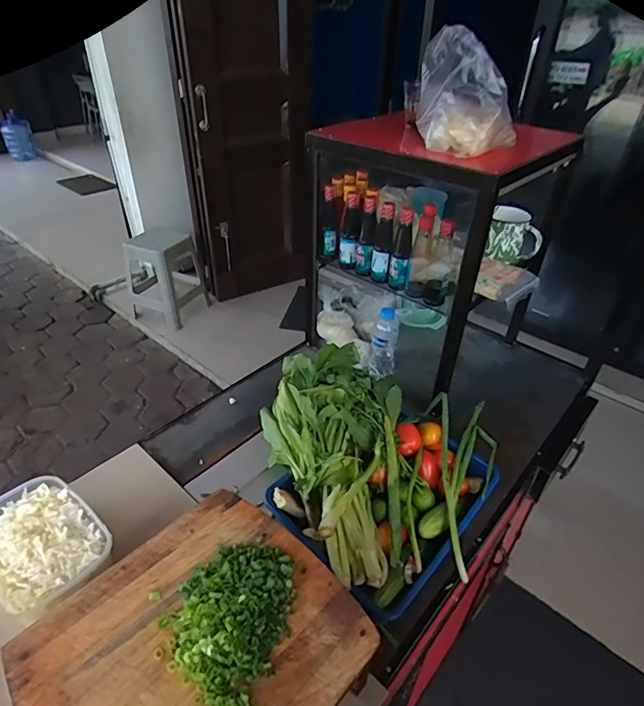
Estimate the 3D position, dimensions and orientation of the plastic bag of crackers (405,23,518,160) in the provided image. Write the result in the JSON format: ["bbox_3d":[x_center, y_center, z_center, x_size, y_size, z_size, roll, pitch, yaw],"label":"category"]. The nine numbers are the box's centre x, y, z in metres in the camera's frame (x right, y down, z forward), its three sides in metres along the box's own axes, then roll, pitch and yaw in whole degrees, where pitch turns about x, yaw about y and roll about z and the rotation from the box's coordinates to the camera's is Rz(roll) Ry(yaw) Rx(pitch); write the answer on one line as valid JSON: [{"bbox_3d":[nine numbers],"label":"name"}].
[{"bbox_3d":[0.229,-0.423,0.741,0.102,0.155,0.164,-16,41,-22],"label":"plastic bag of crackers"}]

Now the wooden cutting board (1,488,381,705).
[{"bbox_3d":[-0.131,0.296,0.476,0.280,0.028,0.296,29,45,31],"label":"wooden cutting board"}]

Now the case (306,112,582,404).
[{"bbox_3d":[0.241,-0.223,1.027,0.433,0.504,0.405,30,46,32],"label":"case"}]

